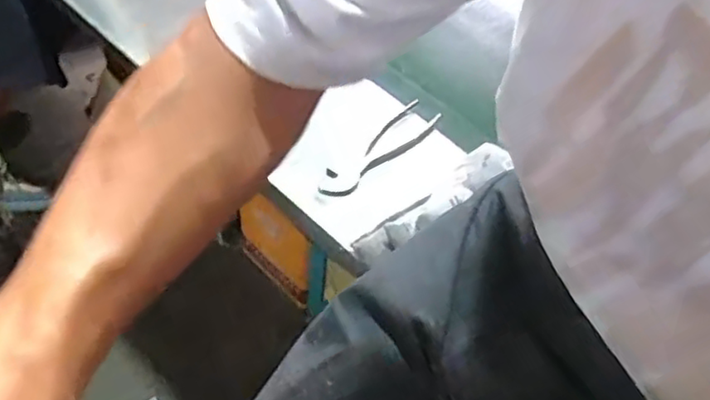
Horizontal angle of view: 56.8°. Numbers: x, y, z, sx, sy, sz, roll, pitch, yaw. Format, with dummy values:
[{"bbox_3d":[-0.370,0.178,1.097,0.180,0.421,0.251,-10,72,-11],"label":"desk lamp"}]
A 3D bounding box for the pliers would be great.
[{"bbox_3d":[0.031,-0.063,0.845,0.193,0.011,0.047,-40,88,-23],"label":"pliers"}]

